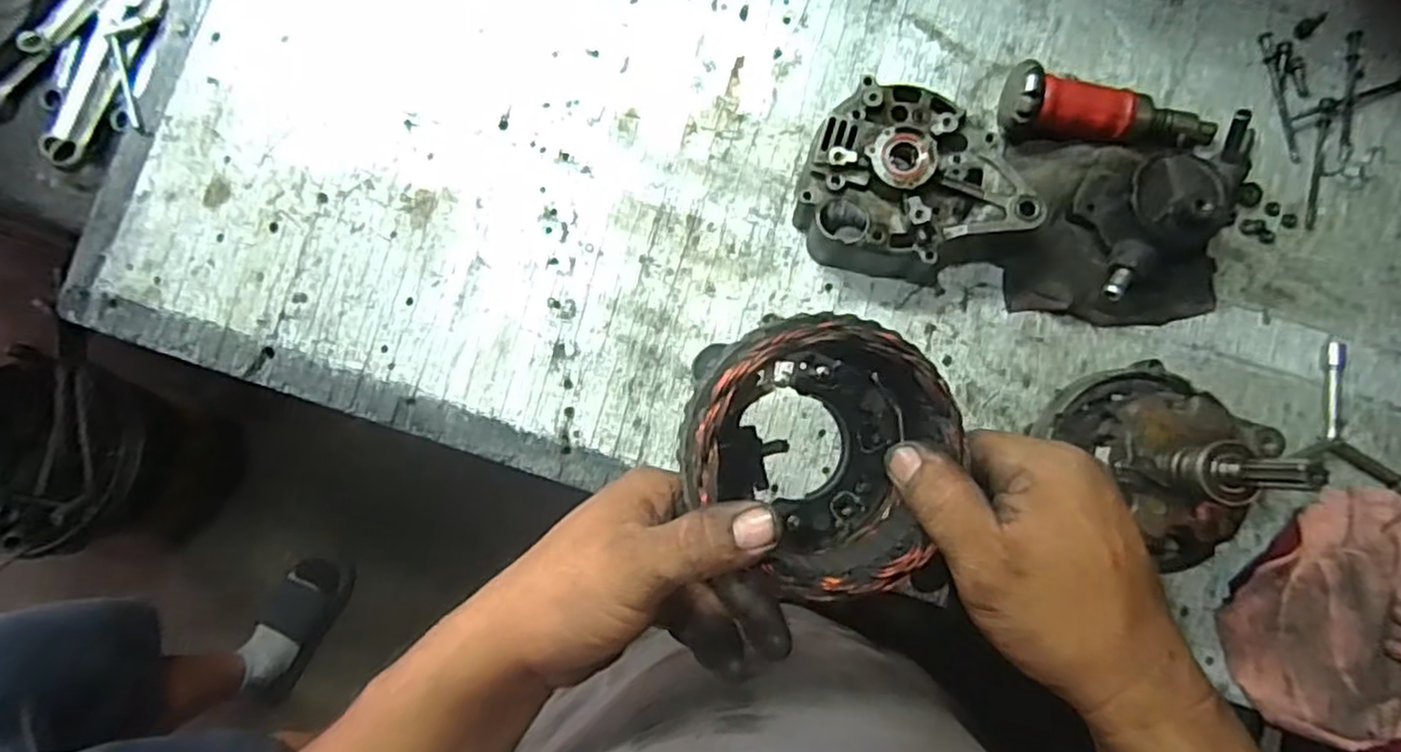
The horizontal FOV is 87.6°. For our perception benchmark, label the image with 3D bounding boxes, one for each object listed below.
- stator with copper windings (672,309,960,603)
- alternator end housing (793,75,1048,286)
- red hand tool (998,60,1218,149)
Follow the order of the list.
[{"bbox_3d":[0.053,0.036,0.338,0.110,0.090,0.114,7,84,4],"label":"stator with copper windings"},{"bbox_3d":[0.156,-0.132,0.525,0.161,0.076,0.128,18,85,5],"label":"alternator end housing"},{"bbox_3d":[0.300,-0.187,0.536,0.153,0.048,0.042,11,84,4],"label":"red hand tool"}]

